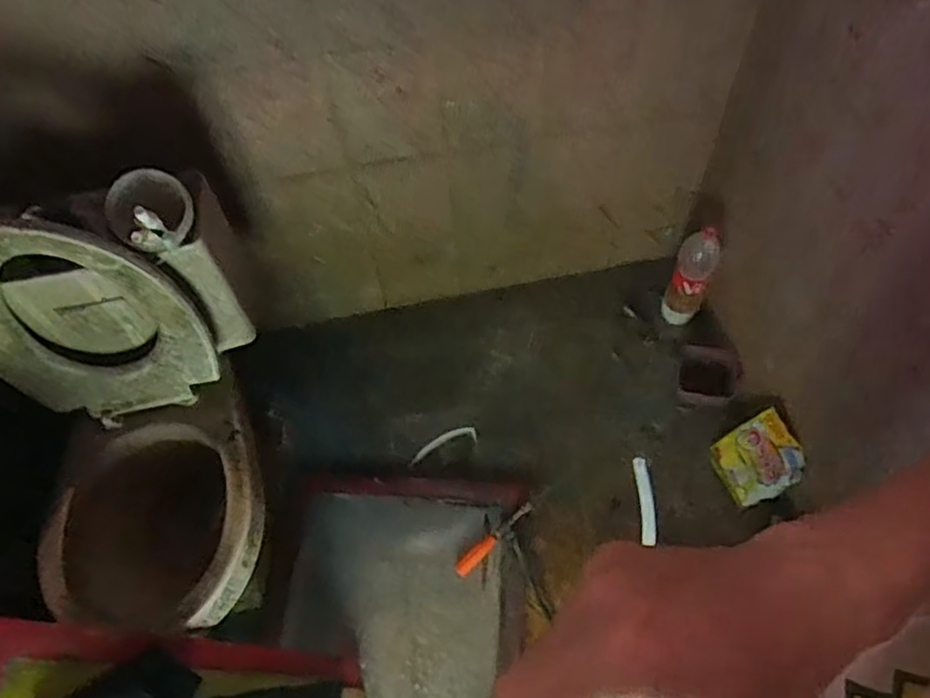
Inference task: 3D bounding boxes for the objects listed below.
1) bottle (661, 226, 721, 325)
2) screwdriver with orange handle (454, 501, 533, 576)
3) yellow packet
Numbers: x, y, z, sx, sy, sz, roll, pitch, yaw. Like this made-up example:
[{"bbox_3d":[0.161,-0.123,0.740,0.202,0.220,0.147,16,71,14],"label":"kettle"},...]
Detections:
[{"bbox_3d":[0.511,-0.153,1.500,0.086,0.289,0.070,22,62,16],"label":"bottle"},{"bbox_3d":[0.062,0.395,1.386,0.208,0.021,0.030,-39,63,-19],"label":"screwdriver with orange handle"},{"bbox_3d":[0.602,0.232,1.361,0.020,0.197,0.147,-12,66,-39],"label":"yellow packet"}]

